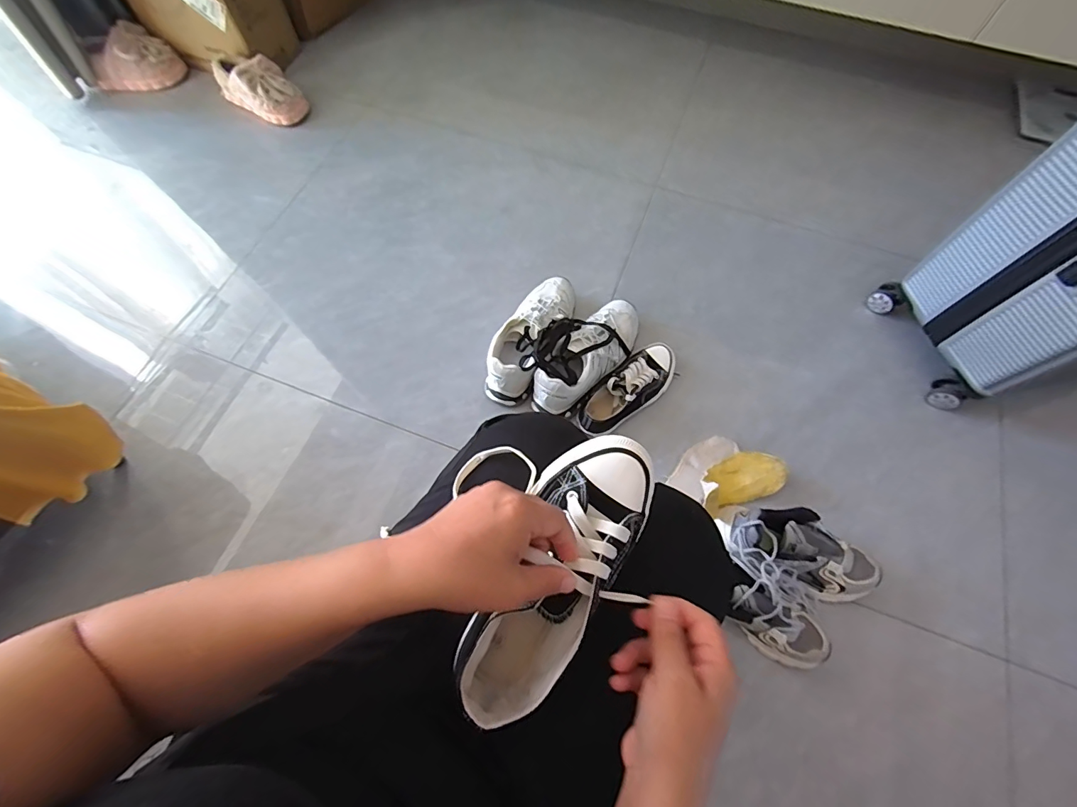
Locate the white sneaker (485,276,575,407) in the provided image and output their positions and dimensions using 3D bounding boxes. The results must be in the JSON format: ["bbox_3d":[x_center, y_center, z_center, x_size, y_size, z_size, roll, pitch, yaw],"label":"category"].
[{"bbox_3d":[-0.014,-0.135,0.862,0.092,0.109,0.270,24,69,10],"label":"white sneaker"}]

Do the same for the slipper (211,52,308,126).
[{"bbox_3d":[-0.702,-0.792,1.119,0.258,0.088,0.106,31,69,11],"label":"slipper"}]

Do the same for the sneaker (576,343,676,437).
[{"bbox_3d":[0.177,-0.032,0.856,0.093,0.073,0.224,41,71,14],"label":"sneaker"}]

